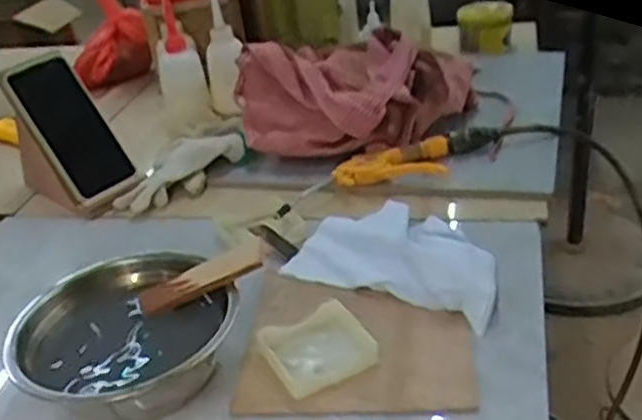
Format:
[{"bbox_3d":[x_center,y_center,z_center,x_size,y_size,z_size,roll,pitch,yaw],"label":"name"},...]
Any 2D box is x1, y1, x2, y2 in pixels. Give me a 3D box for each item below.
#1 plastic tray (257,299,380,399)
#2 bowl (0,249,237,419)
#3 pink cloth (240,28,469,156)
[{"bbox_3d":[-0.002,0.107,0.588,0.079,0.019,0.076,-20,33,-20],"label":"plastic tray"},{"bbox_3d":[-0.149,0.102,0.590,0.162,0.077,0.162,-6,31,3],"label":"bowl"},{"bbox_3d":[0.058,-0.144,0.905,0.305,0.102,0.177,-15,32,-13],"label":"pink cloth"}]

